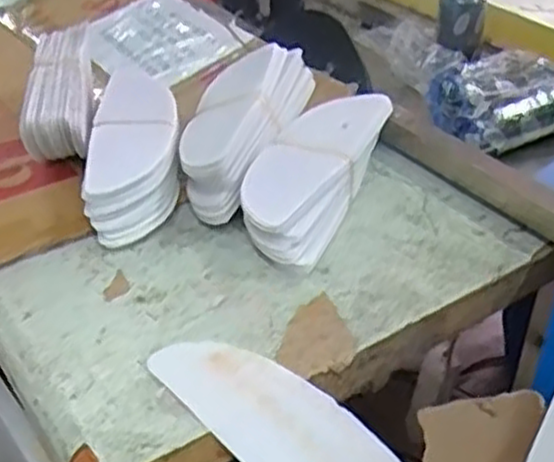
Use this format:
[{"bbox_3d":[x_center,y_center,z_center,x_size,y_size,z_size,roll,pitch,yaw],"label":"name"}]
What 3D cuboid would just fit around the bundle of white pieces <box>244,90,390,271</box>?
[{"bbox_3d":[0.033,-0.052,0.674,0.075,0.048,0.222,13,39,19],"label":"bundle of white pieces"}]

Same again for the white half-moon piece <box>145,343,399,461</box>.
[{"bbox_3d":[0.017,0.133,0.485,0.210,0.007,0.068,39,61,20],"label":"white half-moon piece"}]

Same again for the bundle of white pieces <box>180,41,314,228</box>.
[{"bbox_3d":[-0.036,-0.095,0.717,0.092,0.073,0.230,8,38,13],"label":"bundle of white pieces"}]

